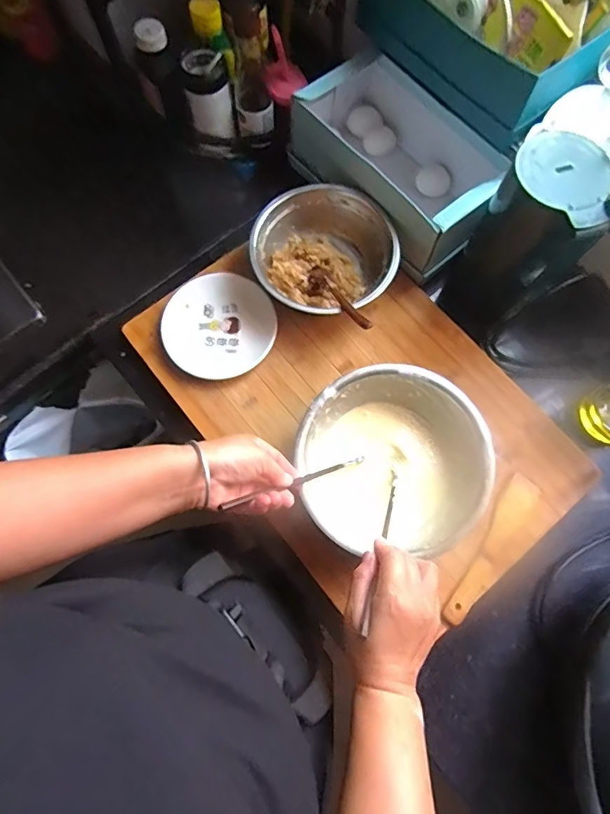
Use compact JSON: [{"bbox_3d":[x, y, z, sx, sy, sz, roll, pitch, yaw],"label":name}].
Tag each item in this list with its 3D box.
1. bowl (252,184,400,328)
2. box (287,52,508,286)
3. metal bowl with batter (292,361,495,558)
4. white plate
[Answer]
[{"bbox_3d":[0.029,-0.206,0.629,0.185,0.068,0.180,0,75,-1],"label":"bowl"},{"bbox_3d":[0.138,-0.346,0.657,0.177,0.113,0.290,-41,79,-11],"label":"box"},{"bbox_3d":[0.099,0.063,0.548,0.206,0.088,0.208,0,75,-1],"label":"metal bowl with batter"},{"bbox_3d":[-0.116,-0.113,0.637,0.144,0.025,0.153,0,75,-1],"label":"white plate"}]

